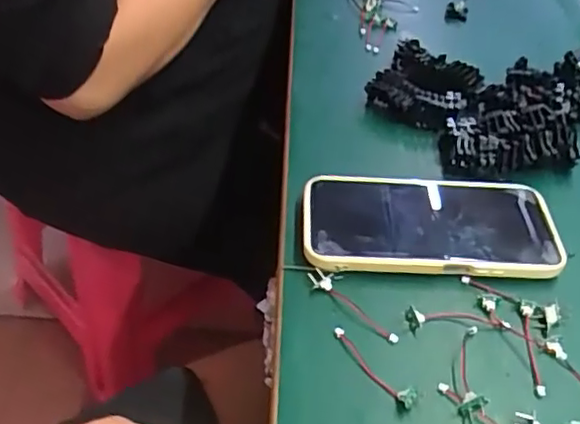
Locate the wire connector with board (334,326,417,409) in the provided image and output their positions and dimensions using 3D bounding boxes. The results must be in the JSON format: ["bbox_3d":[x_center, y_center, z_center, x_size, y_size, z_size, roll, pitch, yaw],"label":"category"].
[{"bbox_3d":[0.047,0.087,0.345,0.011,0.007,0.061,-30,55,-31],"label":"wire connector with board"}]

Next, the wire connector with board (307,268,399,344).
[{"bbox_3d":[0.039,0.056,0.373,0.067,0.005,0.011,36,52,27],"label":"wire connector with board"}]

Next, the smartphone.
[{"bbox_3d":[0.095,0.007,0.416,0.170,0.014,0.084,4,45,-2],"label":"smartphone"}]

